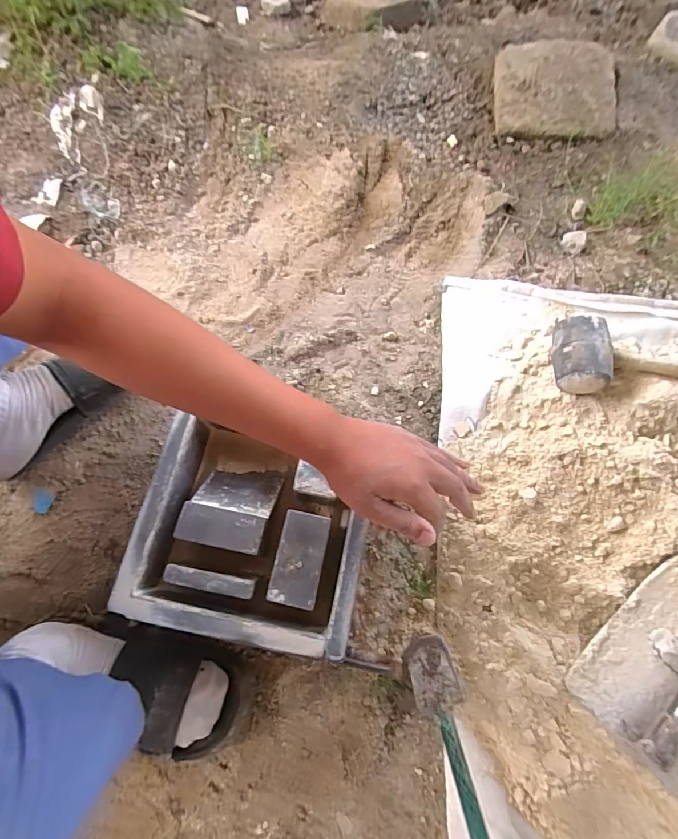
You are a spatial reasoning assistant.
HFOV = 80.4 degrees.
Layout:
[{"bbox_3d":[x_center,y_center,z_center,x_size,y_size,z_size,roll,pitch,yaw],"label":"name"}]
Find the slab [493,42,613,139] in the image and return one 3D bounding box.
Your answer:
[{"bbox_3d":[0.385,-0.597,0.729,0.204,0.056,0.209,6,74,-1],"label":"slab"}]

